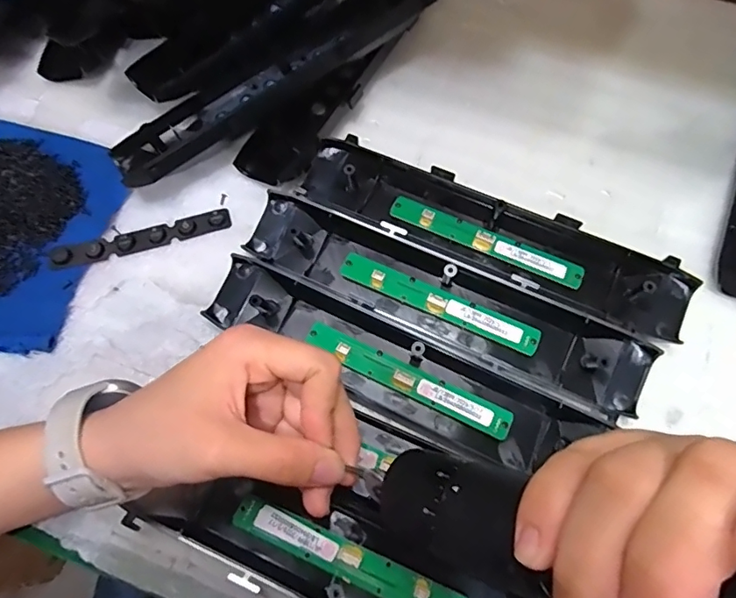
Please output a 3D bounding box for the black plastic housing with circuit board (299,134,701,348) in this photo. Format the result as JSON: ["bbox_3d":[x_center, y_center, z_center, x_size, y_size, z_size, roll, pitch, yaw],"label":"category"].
[{"bbox_3d":[0.085,-0.045,0.356,0.272,0.025,0.068,24,72,9],"label":"black plastic housing with circuit board"}]

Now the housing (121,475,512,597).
[{"bbox_3d":[-0.013,0.154,0.288,0.236,0.020,0.052,21,72,7],"label":"housing"}]

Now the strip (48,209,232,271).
[{"bbox_3d":[-0.163,-0.044,0.366,0.125,0.006,0.016,-17,70,-5],"label":"strip"}]

